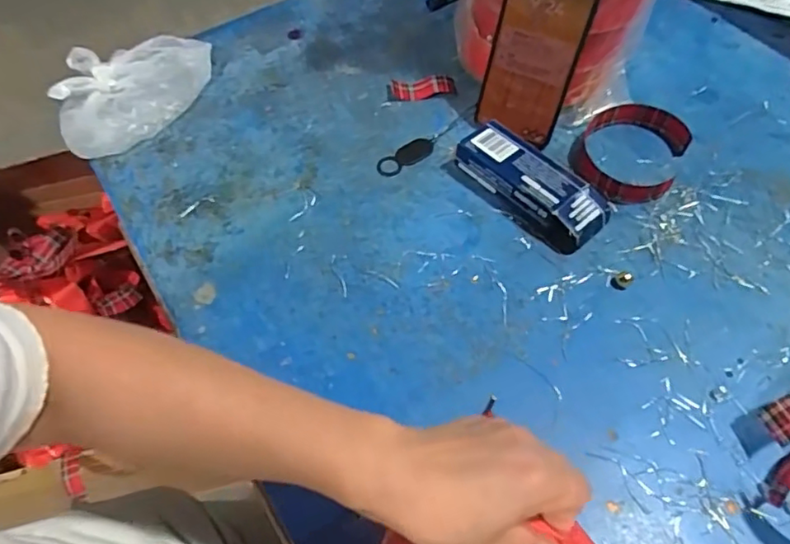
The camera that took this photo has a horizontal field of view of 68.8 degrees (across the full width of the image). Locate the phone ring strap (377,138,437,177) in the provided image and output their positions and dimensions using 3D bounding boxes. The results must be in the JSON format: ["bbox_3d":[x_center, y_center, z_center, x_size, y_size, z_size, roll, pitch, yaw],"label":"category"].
[{"bbox_3d":[0.012,-0.113,0.562,0.066,0.004,0.025,-34,63,-17],"label":"phone ring strap"}]

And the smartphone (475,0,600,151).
[{"bbox_3d":[0.123,-0.194,0.512,0.075,0.156,0.013,30,49,19],"label":"smartphone"}]

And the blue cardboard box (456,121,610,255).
[{"bbox_3d":[0.121,-0.078,0.515,0.058,0.035,0.135,-36,63,-18],"label":"blue cardboard box"}]

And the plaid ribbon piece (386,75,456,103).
[{"bbox_3d":[0.028,-0.193,0.601,0.071,0.013,0.024,0,58,3],"label":"plaid ribbon piece"}]

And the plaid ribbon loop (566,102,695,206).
[{"bbox_3d":[0.217,-0.113,0.541,0.095,0.022,0.119,26,63,17],"label":"plaid ribbon loop"}]

